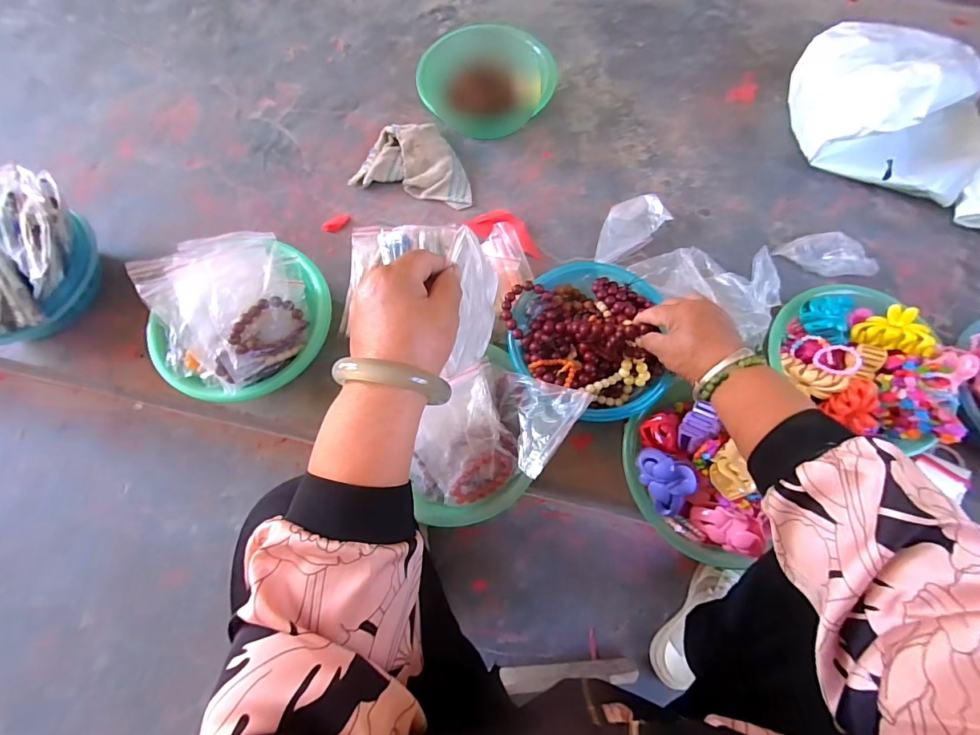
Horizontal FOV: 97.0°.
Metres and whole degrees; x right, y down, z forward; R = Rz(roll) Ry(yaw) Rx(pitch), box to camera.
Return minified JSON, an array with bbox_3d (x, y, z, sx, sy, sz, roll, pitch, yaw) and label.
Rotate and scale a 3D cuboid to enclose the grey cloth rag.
[{"bbox_3d":[-0.117,-0.354,0.741,0.199,0.039,0.143,15,71,5],"label":"grey cloth rag"}]

